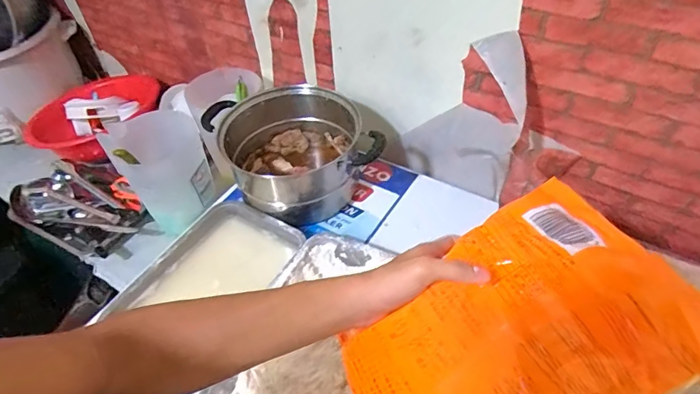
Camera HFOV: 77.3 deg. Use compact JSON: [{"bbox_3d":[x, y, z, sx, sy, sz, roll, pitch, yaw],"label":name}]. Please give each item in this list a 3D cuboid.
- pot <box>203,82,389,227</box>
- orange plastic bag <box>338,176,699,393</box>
[{"bbox_3d":[-0.100,-0.083,0.819,0.251,0.134,0.247,-2,47,2],"label":"pot"},{"bbox_3d":[0.144,0.141,0.402,0.295,0.054,0.201,-37,74,4],"label":"orange plastic bag"}]

